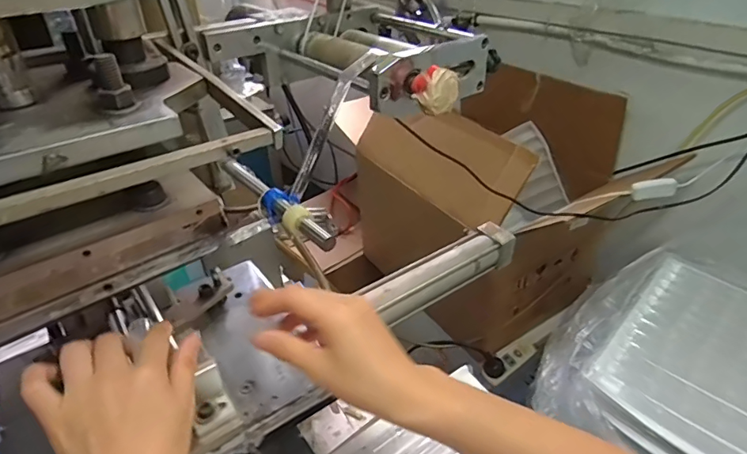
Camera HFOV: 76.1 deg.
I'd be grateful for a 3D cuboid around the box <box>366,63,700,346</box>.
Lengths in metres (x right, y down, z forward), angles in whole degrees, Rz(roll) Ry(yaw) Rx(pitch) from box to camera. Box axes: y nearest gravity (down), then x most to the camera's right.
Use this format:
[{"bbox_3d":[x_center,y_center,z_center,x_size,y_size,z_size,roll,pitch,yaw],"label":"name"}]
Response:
[{"bbox_3d":[0.251,-0.076,1.075,0.377,0.468,0.448,-22,40,-26],"label":"box"}]

